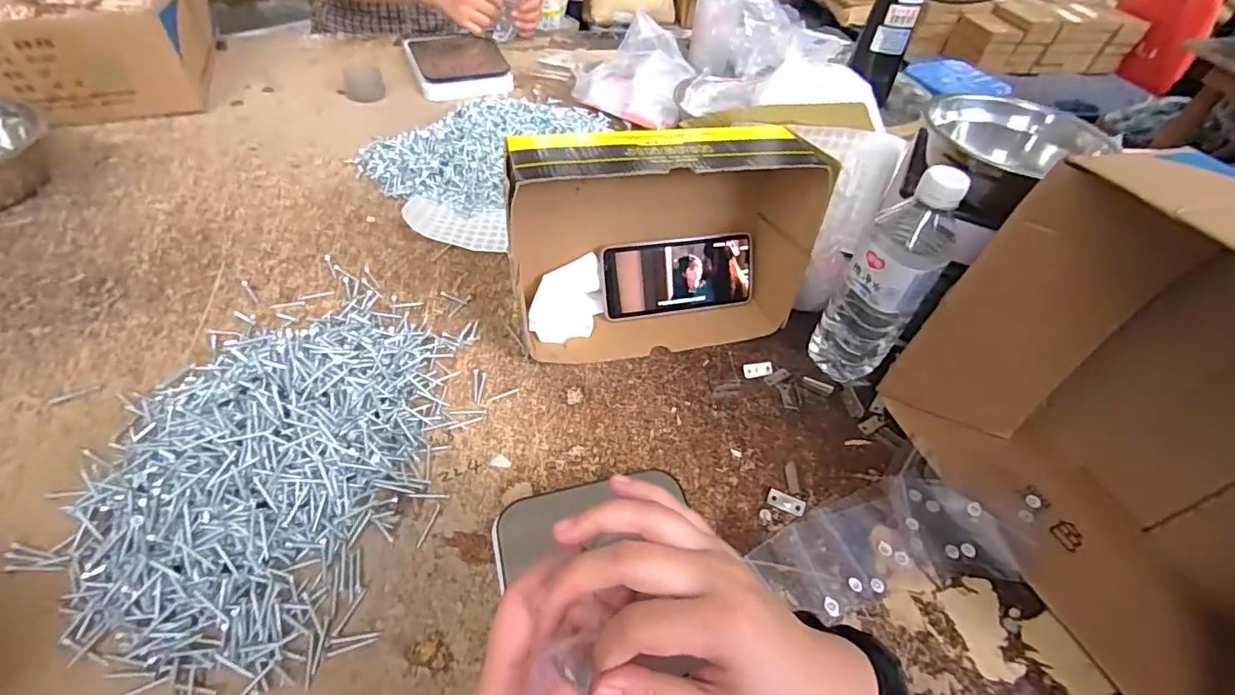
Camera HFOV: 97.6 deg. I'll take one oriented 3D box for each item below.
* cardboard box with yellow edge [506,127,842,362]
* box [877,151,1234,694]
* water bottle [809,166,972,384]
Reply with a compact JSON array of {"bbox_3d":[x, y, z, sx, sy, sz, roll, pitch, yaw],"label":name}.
[{"bbox_3d":[0.038,-0.099,0.517,0.272,0.187,0.117,-7,50,-12],"label":"cardboard box with yellow edge"},{"bbox_3d":[0.378,0.062,0.348,0.136,0.256,0.330,-18,53,-20],"label":"box"},{"bbox_3d":[0.236,-0.055,0.479,0.071,0.208,0.061,32,53,21],"label":"water bottle"}]

